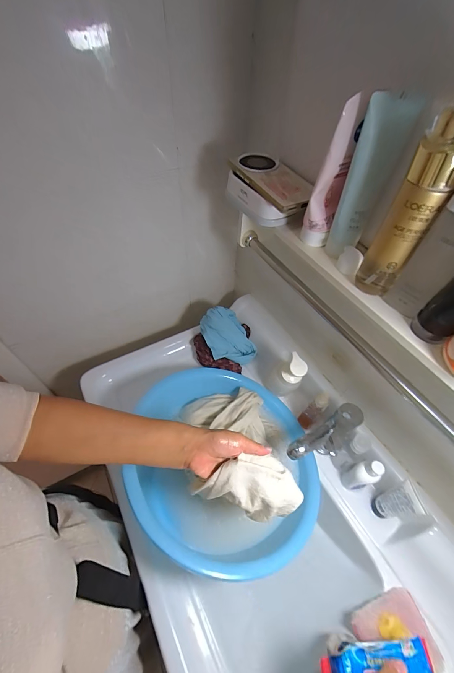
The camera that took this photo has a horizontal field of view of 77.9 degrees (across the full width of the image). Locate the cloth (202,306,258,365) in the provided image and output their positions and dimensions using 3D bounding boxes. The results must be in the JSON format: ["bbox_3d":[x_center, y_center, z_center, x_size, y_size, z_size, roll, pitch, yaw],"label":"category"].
[{"bbox_3d":[-0.002,-0.004,0.693,0.104,0.061,0.143,-23,58,-19],"label":"cloth"}]

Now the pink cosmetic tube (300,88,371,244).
[{"bbox_3d":[0.124,-0.183,0.336,0.043,0.161,0.041,10,53,5],"label":"pink cosmetic tube"}]

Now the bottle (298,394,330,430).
[{"bbox_3d":[0.181,0.155,0.583,0.036,0.103,0.032,-31,60,-23],"label":"bottle"}]

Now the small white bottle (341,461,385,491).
[{"bbox_3d":[0.252,0.259,0.525,0.038,0.112,0.039,-13,55,-12],"label":"small white bottle"}]

